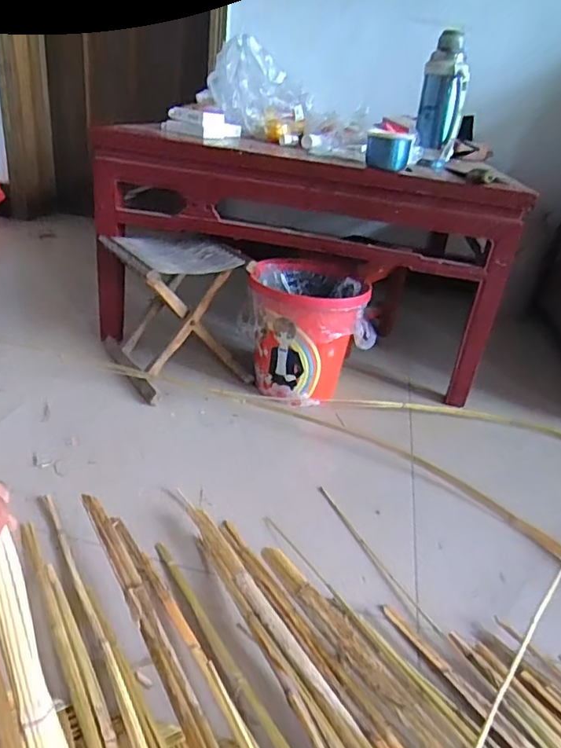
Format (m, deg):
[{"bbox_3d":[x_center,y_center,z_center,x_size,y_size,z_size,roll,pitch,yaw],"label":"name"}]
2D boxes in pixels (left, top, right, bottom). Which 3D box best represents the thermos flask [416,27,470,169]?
[{"bbox_3d":[0.402,-0.680,1.340,0.100,0.299,0.091,9,27,3],"label":"thermos flask"}]

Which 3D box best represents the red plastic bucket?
[{"bbox_3d":[0.072,-0.102,1.237,0.251,0.259,0.253,6,27,-3],"label":"red plastic bucket"}]

